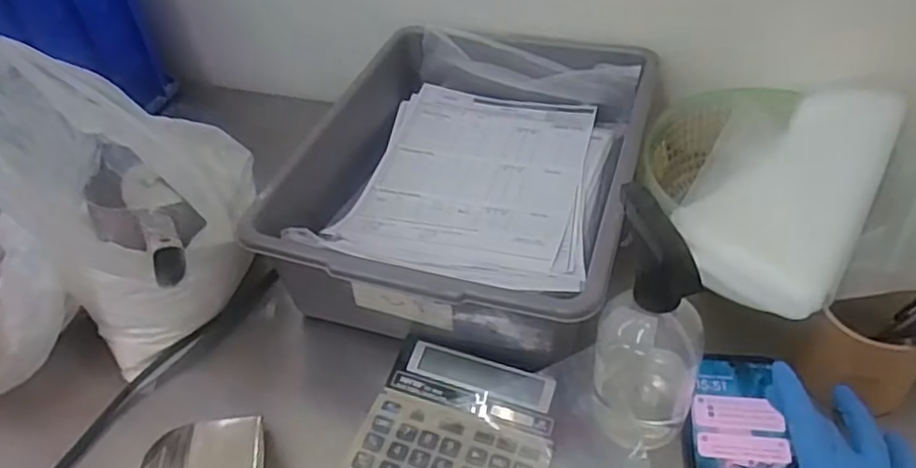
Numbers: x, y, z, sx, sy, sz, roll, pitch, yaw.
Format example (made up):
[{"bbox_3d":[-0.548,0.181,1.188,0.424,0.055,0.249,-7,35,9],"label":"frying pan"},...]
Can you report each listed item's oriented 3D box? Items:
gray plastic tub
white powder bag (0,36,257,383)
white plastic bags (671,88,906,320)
[{"bbox_3d":[0.015,-0.053,0.667,0.299,0.117,0.372,10,45,16],"label":"gray plastic tub"},{"bbox_3d":[-0.272,-0.039,0.577,0.151,0.250,0.217,-3,43,3],"label":"white powder bag"},{"bbox_3d":[0.306,-0.051,0.603,0.123,0.033,0.330,25,51,29],"label":"white plastic bags"}]

